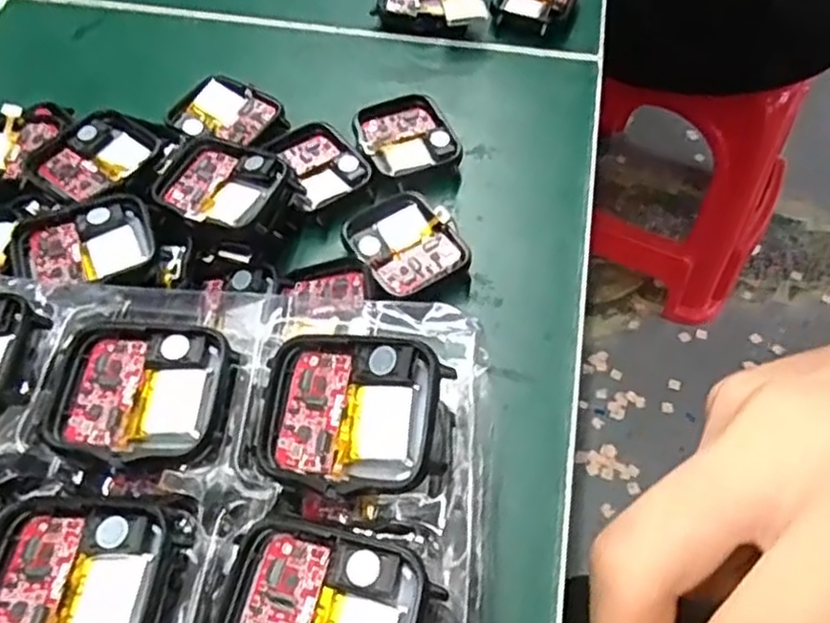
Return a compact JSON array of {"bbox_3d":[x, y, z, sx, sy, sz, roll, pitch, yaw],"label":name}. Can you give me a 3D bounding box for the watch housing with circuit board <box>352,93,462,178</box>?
[{"bbox_3d":[-0.004,-0.070,0.300,0.037,0.012,0.042,-21,59,-12],"label":"watch housing with circuit board"}]

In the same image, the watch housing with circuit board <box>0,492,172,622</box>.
[{"bbox_3d":[-0.079,0.060,0.161,0.043,0.005,0.038,5,58,5],"label":"watch housing with circuit board"}]

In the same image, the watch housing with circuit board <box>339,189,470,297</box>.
[{"bbox_3d":[-0.004,-0.024,0.271,0.037,0.013,0.044,-31,62,-17],"label":"watch housing with circuit board"}]

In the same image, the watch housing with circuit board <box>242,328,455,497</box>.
[{"bbox_3d":[-0.016,0.024,0.175,0.046,0.006,0.037,4,72,13],"label":"watch housing with circuit board"}]

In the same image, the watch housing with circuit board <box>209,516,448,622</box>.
[{"bbox_3d":[-0.021,0.065,0.152,0.045,0.008,0.036,11,58,9],"label":"watch housing with circuit board"}]

